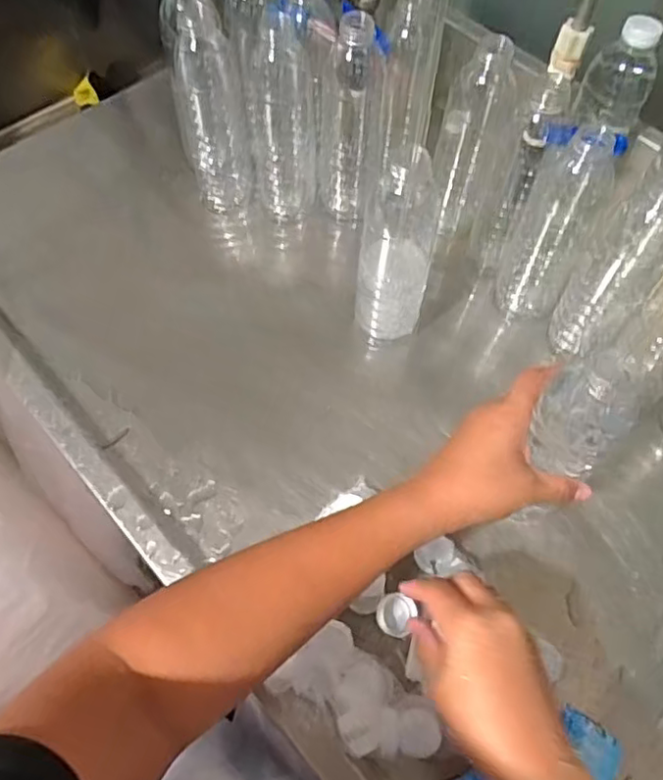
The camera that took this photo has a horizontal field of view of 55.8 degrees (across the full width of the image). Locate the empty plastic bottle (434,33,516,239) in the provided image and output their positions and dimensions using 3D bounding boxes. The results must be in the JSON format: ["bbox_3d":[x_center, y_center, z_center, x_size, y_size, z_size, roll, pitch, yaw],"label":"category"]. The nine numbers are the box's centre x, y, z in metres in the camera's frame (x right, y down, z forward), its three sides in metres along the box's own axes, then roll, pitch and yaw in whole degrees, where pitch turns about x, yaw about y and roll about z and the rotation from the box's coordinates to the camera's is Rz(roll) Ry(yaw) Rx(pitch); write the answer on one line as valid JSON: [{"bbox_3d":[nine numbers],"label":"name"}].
[{"bbox_3d":[0.131,-0.231,0.603,0.056,0.203,0.056,12,61,4],"label":"empty plastic bottle"}]

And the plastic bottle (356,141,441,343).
[{"bbox_3d":[0.058,-0.120,0.543,0.060,0.176,0.058,16,61,7],"label":"plastic bottle"}]

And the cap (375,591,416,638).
[{"bbox_3d":[0.048,0.174,0.485,0.027,0.012,0.029,1,61,-2],"label":"cap"}]

